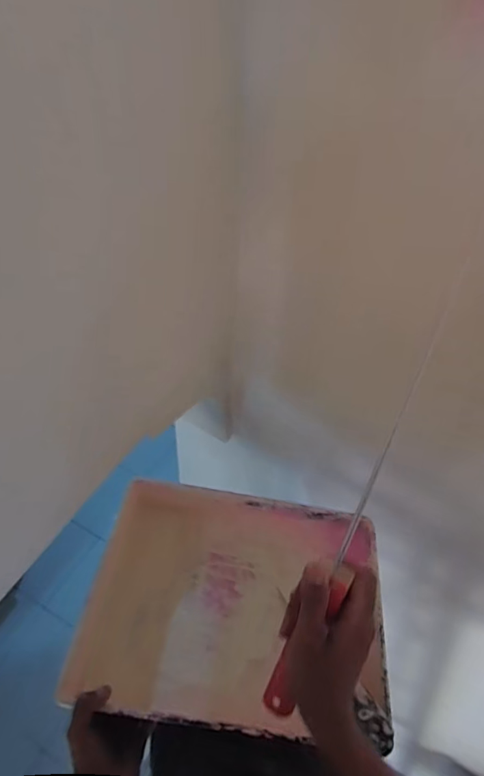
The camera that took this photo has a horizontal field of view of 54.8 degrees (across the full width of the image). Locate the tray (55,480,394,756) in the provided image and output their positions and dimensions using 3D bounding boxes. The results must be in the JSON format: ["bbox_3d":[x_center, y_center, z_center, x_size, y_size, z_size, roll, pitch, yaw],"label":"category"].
[{"bbox_3d":[-0.009,0.266,0.600,0.358,0.090,0.272,4,48,8],"label":"tray"}]

